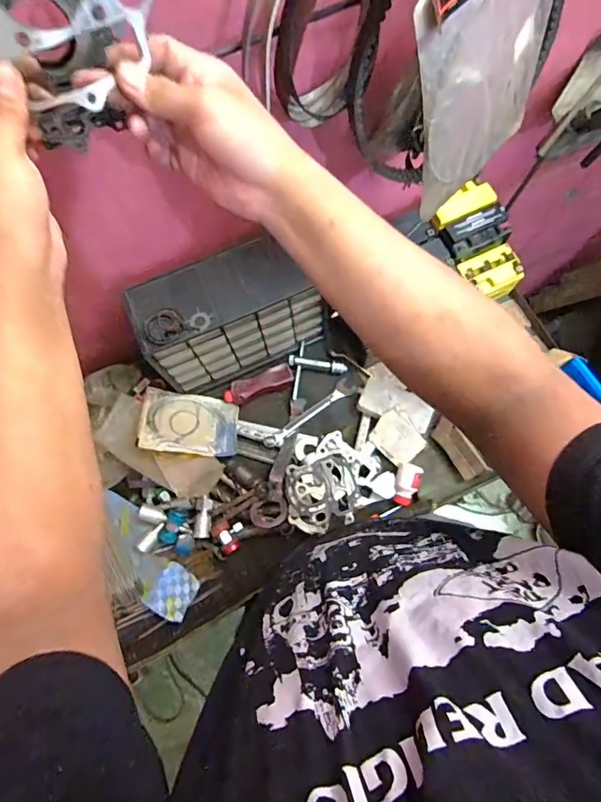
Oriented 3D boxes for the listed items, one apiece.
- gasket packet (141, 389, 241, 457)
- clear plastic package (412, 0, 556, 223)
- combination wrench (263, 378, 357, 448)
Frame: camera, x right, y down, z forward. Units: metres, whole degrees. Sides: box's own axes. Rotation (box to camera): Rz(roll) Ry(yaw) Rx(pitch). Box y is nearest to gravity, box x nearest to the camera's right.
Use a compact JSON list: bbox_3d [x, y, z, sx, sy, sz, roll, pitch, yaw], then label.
[{"bbox_3d":[-0.191,0.037,0.810,0.163,0.009,0.121,9,50,-19],"label":"gasket packet"},{"bbox_3d":[0.197,-0.351,0.481,0.210,0.249,0.019,-46,59,-9],"label":"clear plastic package"},{"bbox_3d":[0.016,0.026,0.846,0.191,0.020,0.031,-35,74,-9],"label":"combination wrench"}]

